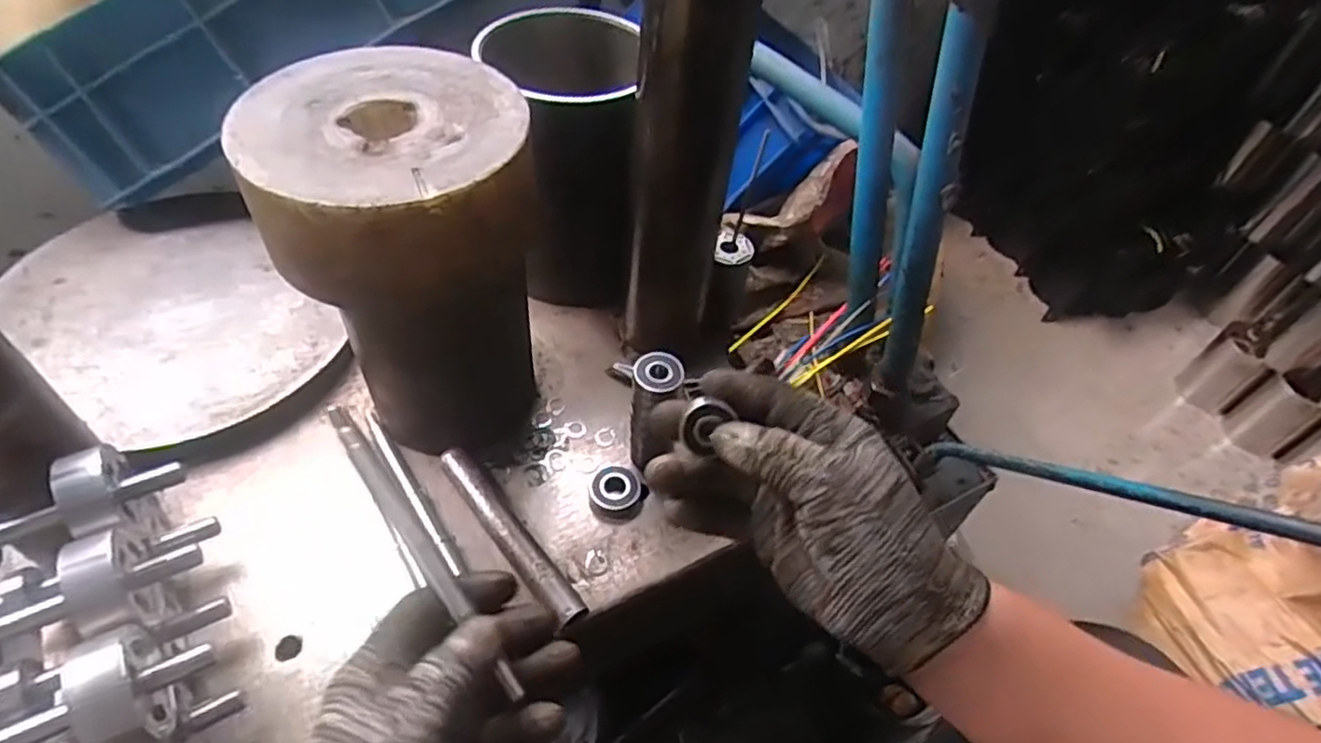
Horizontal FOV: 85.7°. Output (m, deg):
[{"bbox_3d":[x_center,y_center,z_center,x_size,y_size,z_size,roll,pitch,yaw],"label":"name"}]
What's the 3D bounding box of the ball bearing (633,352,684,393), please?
[{"bbox_3d":[-0.001,0.000,0.438,0.030,0.006,0.030,3,50,-4],"label":"ball bearing"}]

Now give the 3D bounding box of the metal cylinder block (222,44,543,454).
[{"bbox_3d":[-0.148,-0.057,0.441,0.142,0.220,0.137,-14,53,-17],"label":"metal cylinder block"}]

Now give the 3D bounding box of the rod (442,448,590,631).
[{"bbox_3d":[-0.093,0.101,0.446,0.023,0.020,0.138,-31,59,-27],"label":"rod"}]

